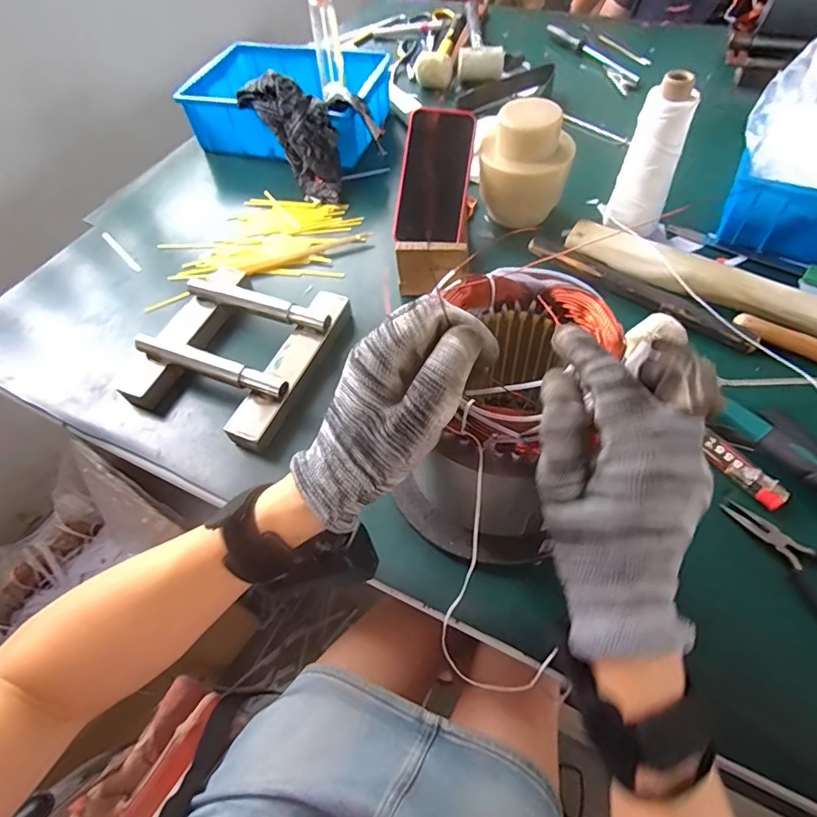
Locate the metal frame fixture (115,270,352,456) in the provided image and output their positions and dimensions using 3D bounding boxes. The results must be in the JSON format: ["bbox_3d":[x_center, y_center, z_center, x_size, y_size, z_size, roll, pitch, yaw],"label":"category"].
[{"bbox_3d":[-0.184,-0.067,0.531,0.190,0.044,0.190,18,59,16],"label":"metal frame fixture"}]

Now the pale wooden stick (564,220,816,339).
[{"bbox_3d":[0.334,-0.135,0.535,0.329,0.029,0.054,28,63,22],"label":"pale wooden stick"}]

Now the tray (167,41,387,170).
[{"bbox_3d":[-0.186,-0.495,0.782,0.297,0.073,0.223,15,59,15],"label":"tray"}]

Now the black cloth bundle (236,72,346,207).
[{"bbox_3d":[-0.149,-0.377,0.693,0.074,0.070,0.191,-41,103,-20],"label":"black cloth bundle"}]

